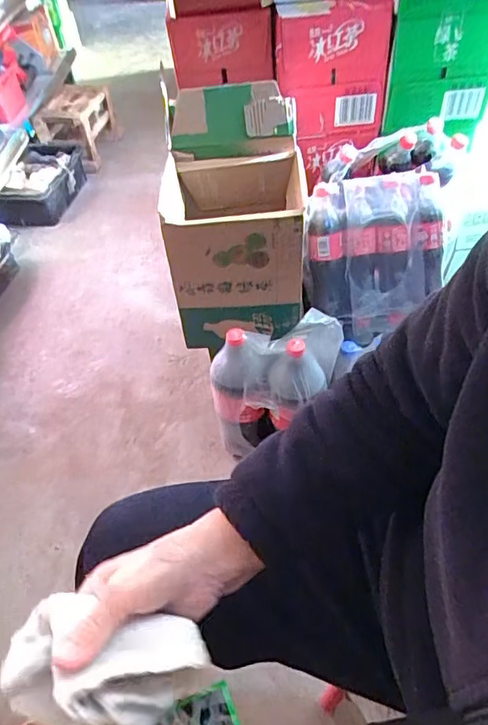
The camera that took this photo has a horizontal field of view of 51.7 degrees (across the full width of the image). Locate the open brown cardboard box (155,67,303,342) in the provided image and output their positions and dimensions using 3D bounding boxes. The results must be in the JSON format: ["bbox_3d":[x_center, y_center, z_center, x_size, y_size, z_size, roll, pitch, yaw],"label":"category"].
[{"bbox_3d":[-0.014,-0.245,0.891,0.236,0.352,0.242,0,49,5],"label":"open brown cardboard box"}]

